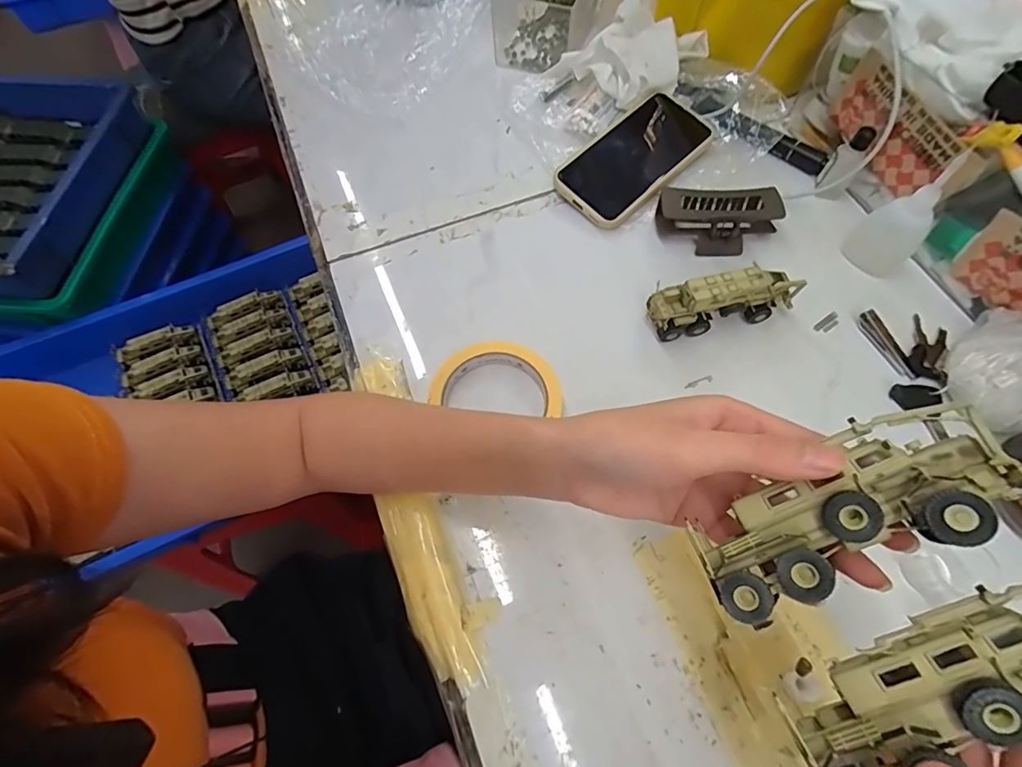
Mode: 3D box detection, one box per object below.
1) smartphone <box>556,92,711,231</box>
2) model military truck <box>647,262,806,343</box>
[{"bbox_3d":[0.121,-0.220,0.471,0.166,0.013,0.080,-42,78,-15],"label":"smartphone"},{"bbox_3d":[0.166,-0.066,0.391,0.110,0.046,0.031,-11,65,-3],"label":"model military truck"}]

